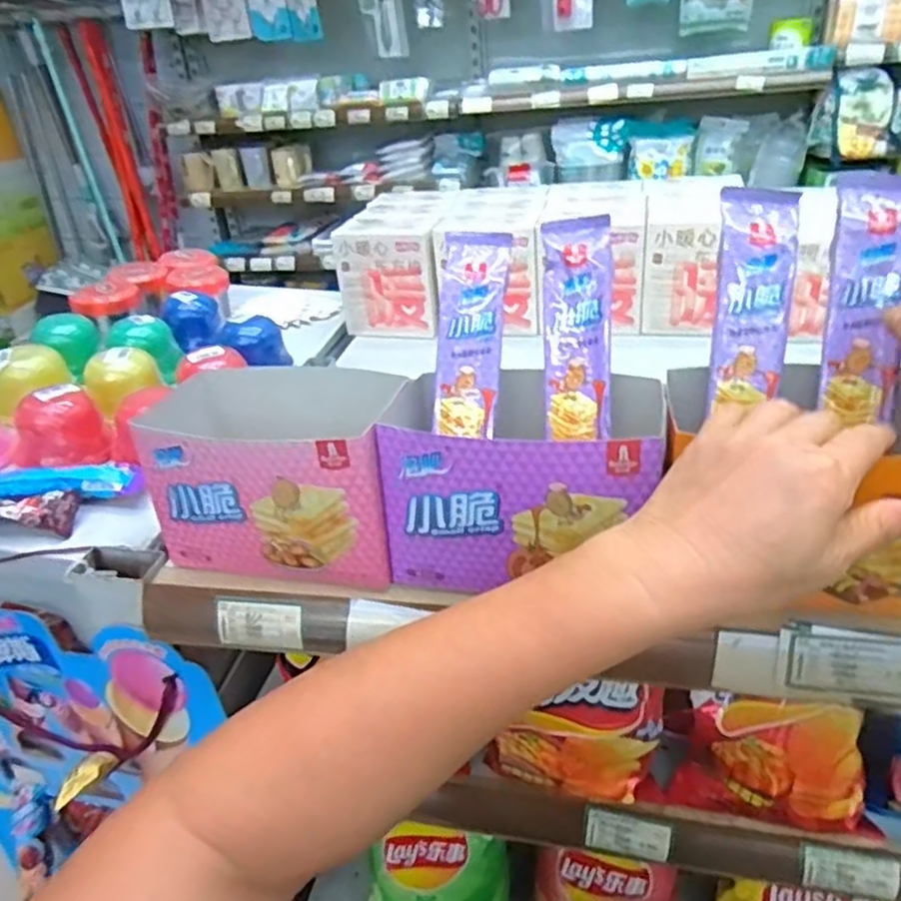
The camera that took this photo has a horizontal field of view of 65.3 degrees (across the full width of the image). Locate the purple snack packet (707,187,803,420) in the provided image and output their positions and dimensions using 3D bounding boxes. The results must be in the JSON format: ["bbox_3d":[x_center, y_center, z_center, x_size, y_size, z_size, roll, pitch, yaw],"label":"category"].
[{"bbox_3d":[0.176,-0.090,0.409,0.040,0.123,0.014,6,3,19],"label":"purple snack packet"}]

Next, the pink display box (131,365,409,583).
[{"bbox_3d":[-0.115,0.004,0.473,0.166,0.126,0.100,3,32,14],"label":"pink display box"}]

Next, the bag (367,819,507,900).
[{"bbox_3d":[-0.013,0.421,0.671,0.150,0.136,0.054,-2,31,5],"label":"bag"}]

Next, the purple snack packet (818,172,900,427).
[{"bbox_3d":[0.234,-0.086,0.394,0.040,0.134,0.020,5,7,18],"label":"purple snack packet"}]

